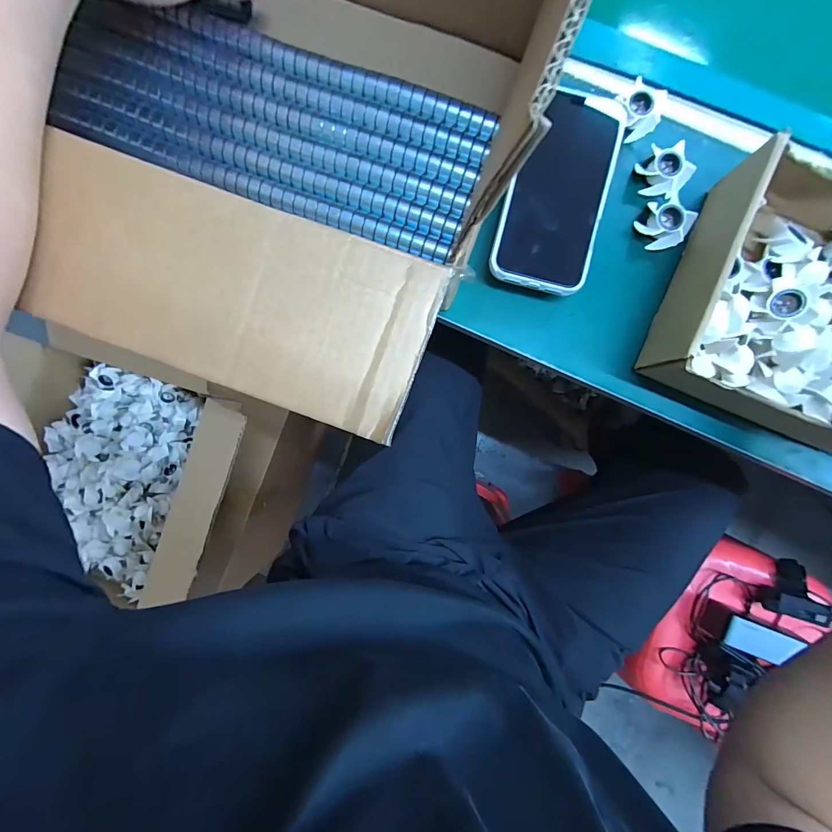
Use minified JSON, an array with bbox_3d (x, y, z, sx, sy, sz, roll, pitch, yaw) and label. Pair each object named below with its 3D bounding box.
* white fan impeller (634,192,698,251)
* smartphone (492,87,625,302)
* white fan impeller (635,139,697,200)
[{"bbox_3d":[0.226,-0.174,0.339,0.039,0.018,0.042,0,89,1],"label":"white fan impeller"},{"bbox_3d":[0.121,-0.193,0.322,0.083,0.007,0.168,13,89,1],"label":"smartphone"},{"bbox_3d":[0.224,-0.219,0.339,0.037,0.019,0.042,-16,89,0],"label":"white fan impeller"}]

